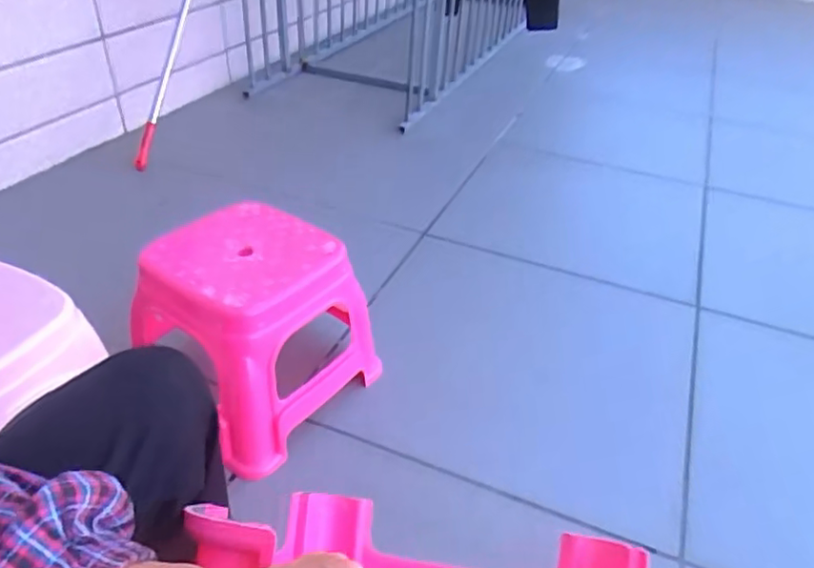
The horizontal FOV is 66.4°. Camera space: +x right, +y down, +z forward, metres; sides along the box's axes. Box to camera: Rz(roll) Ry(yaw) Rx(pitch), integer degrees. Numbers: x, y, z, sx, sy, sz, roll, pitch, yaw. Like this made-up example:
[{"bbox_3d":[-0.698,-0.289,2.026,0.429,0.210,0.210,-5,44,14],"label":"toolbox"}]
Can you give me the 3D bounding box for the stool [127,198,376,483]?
[{"bbox_3d":[-0.226,0.059,0.955,0.255,0.250,0.276,28,43,30],"label":"stool"}]

